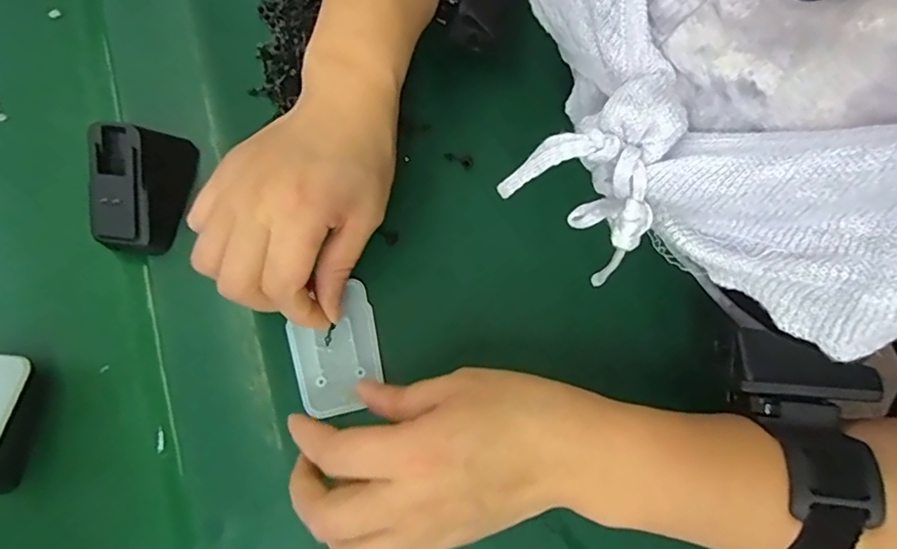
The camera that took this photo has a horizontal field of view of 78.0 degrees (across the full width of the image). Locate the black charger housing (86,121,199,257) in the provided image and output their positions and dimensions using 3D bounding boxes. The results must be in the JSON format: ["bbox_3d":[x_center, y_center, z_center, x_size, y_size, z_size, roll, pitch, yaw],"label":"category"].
[{"bbox_3d":[-0.167,-0.048,0.298,0.039,0.042,0.068,11,75,3],"label":"black charger housing"}]

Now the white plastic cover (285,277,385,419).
[{"bbox_3d":[-0.060,0.040,0.295,0.045,0.005,0.065,-15,76,-4],"label":"white plastic cover"}]

